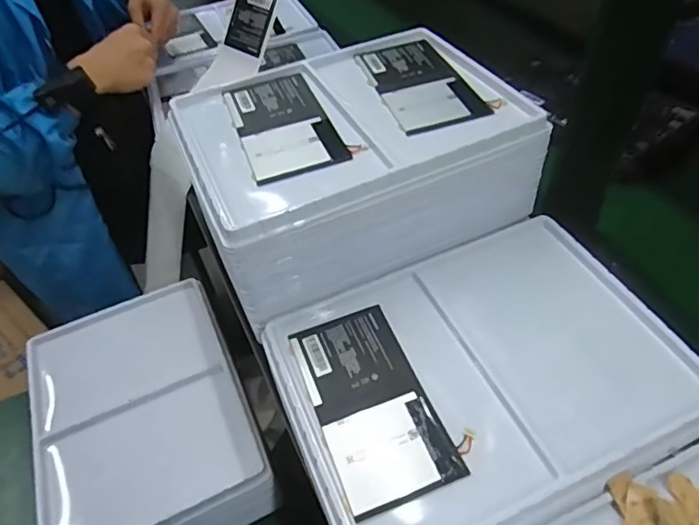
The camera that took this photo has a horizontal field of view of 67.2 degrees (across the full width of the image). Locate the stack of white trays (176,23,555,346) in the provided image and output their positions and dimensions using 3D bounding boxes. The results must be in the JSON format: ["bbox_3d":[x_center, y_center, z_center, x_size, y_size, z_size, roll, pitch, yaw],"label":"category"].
[{"bbox_3d":[-0.001,-0.110,0.564,0.324,0.110,0.246,-25,49,-18],"label":"stack of white trays"}]

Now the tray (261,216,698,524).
[{"bbox_3d":[0.113,0.092,0.453,0.326,0.033,0.239,-20,48,-13],"label":"tray"}]

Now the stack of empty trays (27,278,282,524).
[{"bbox_3d":[-0.257,0.196,0.669,0.237,0.090,0.316,-22,48,-15],"label":"stack of empty trays"}]

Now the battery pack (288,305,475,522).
[{"bbox_3d":[0.020,0.112,0.441,0.097,0.004,0.171,-17,47,-11],"label":"battery pack"}]

